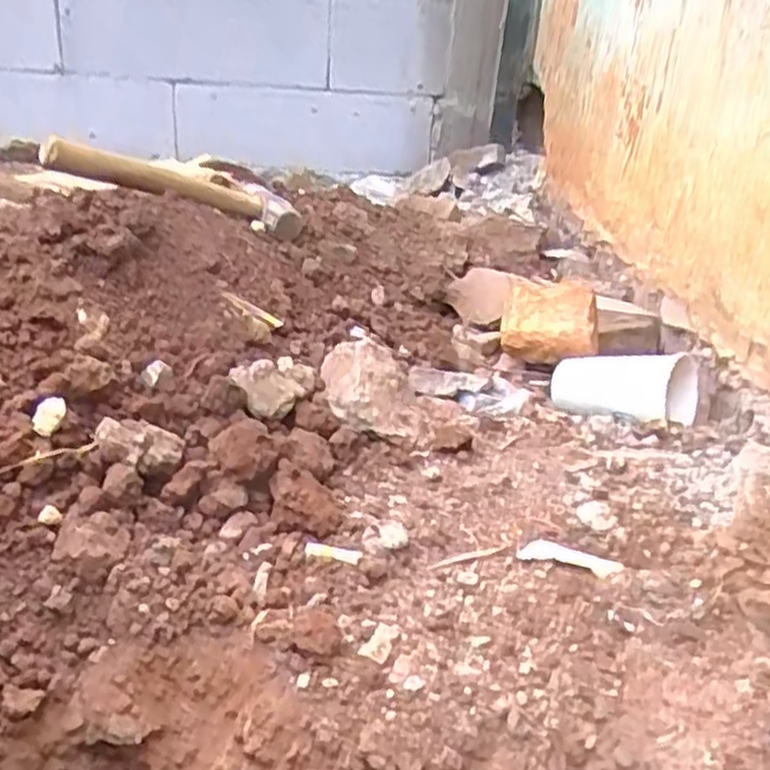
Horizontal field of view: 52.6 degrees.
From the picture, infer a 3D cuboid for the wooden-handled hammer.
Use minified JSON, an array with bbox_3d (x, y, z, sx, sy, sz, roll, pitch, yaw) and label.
[{"bbox_3d":[-0.235,-0.229,0.898,0.295,0.057,0.088,7,10,-42],"label":"wooden-handled hammer"}]

